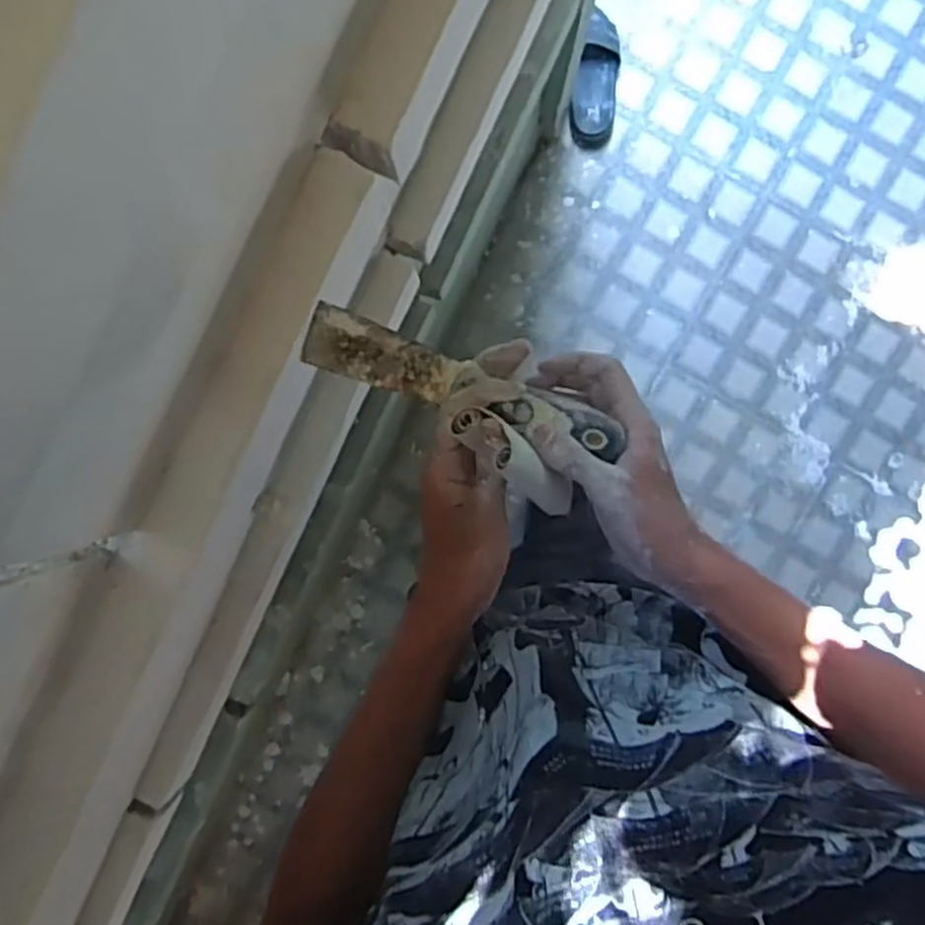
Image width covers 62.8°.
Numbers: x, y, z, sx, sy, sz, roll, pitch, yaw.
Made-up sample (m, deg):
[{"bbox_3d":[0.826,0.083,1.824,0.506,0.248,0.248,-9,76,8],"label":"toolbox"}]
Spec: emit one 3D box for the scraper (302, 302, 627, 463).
[{"bbox_3d":[0.002,-0.046,0.441,0.189,0.011,0.033,18,93,-1],"label":"scraper"}]

